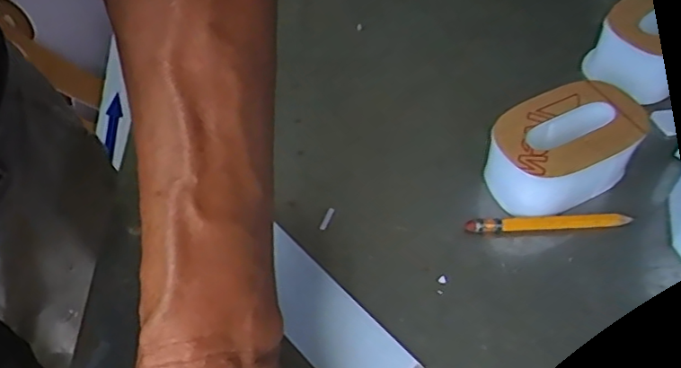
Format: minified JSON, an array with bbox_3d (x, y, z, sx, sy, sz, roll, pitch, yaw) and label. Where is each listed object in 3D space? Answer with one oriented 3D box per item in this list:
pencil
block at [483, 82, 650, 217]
[{"bbox_3d":[0.116,0.022,0.337,0.089,0.010,0.006,-3,55,1],"label":"pencil"},{"bbox_3d":[0.126,-0.019,0.343,0.086,0.044,0.056,-26,58,-15],"label":"block"}]

